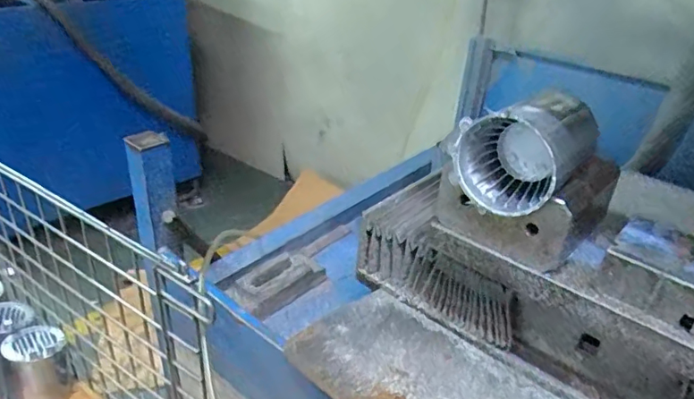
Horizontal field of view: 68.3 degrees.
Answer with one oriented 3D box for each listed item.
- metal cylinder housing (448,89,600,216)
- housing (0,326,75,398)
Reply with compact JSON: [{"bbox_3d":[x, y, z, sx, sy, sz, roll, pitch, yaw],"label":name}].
[{"bbox_3d":[0.172,-0.052,0.483,0.095,0.095,0.123,25,37,31],"label":"metal cylinder housing"},{"bbox_3d":[-0.494,0.273,0.816,0.093,0.116,0.087,-15,36,-28],"label":"housing"}]

